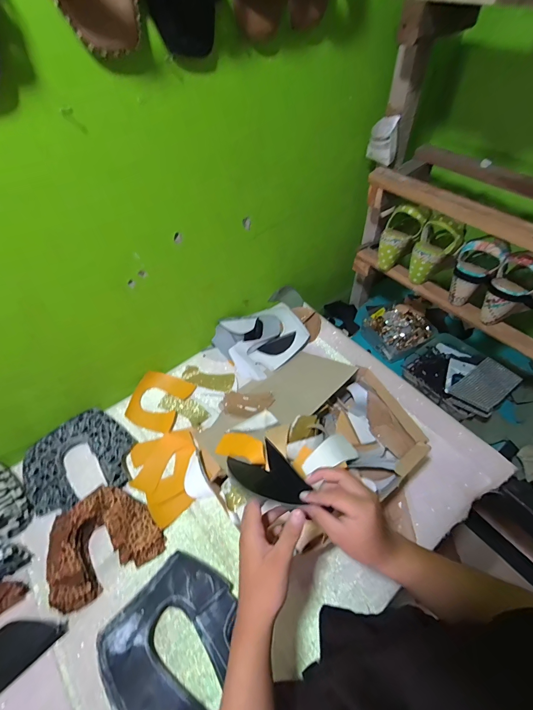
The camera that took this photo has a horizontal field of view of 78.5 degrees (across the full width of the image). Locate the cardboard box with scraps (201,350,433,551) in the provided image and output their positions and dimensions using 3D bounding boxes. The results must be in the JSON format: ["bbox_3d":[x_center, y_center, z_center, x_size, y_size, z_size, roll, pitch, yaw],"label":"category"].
[{"bbox_3d":[0.055,0.141,0.610,0.342,0.123,0.334,-26,55,-17],"label":"cardboard box with scraps"}]

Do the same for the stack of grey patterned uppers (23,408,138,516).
[{"bbox_3d":[-0.365,0.200,0.637,0.192,0.033,0.171,-20,54,-13],"label":"stack of grey patterned uppers"}]

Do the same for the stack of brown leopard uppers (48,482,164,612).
[{"bbox_3d":[-0.281,0.309,0.546,0.177,0.046,0.142,-28,56,-18],"label":"stack of brown leopard uppers"}]

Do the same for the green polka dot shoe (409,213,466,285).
[{"bbox_3d":[0.357,-0.222,0.697,0.079,0.135,0.067,32,60,24],"label":"green polka dot shoe"}]

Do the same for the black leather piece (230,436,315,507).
[{"bbox_3d":[-0.002,0.151,0.408,0.071,0.012,0.102,-50,51,7],"label":"black leather piece"}]

